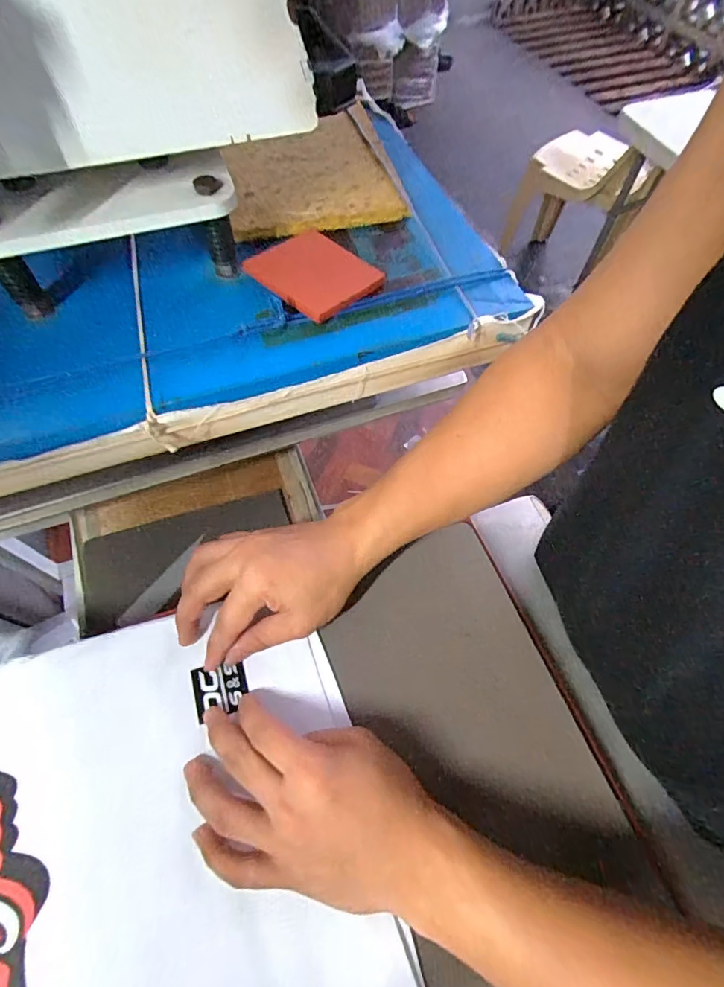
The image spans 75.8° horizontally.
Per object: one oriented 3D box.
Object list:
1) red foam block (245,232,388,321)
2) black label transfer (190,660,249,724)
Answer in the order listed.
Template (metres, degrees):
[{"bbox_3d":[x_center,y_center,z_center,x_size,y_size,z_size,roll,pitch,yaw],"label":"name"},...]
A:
[{"bbox_3d":[-0.038,-0.183,0.379,0.079,0.010,0.096,-40,69,-20],"label":"red foam block"},{"bbox_3d":[-0.103,0.140,0.337,0.037,0.008,0.035,-16,63,-10],"label":"black label transfer"}]

